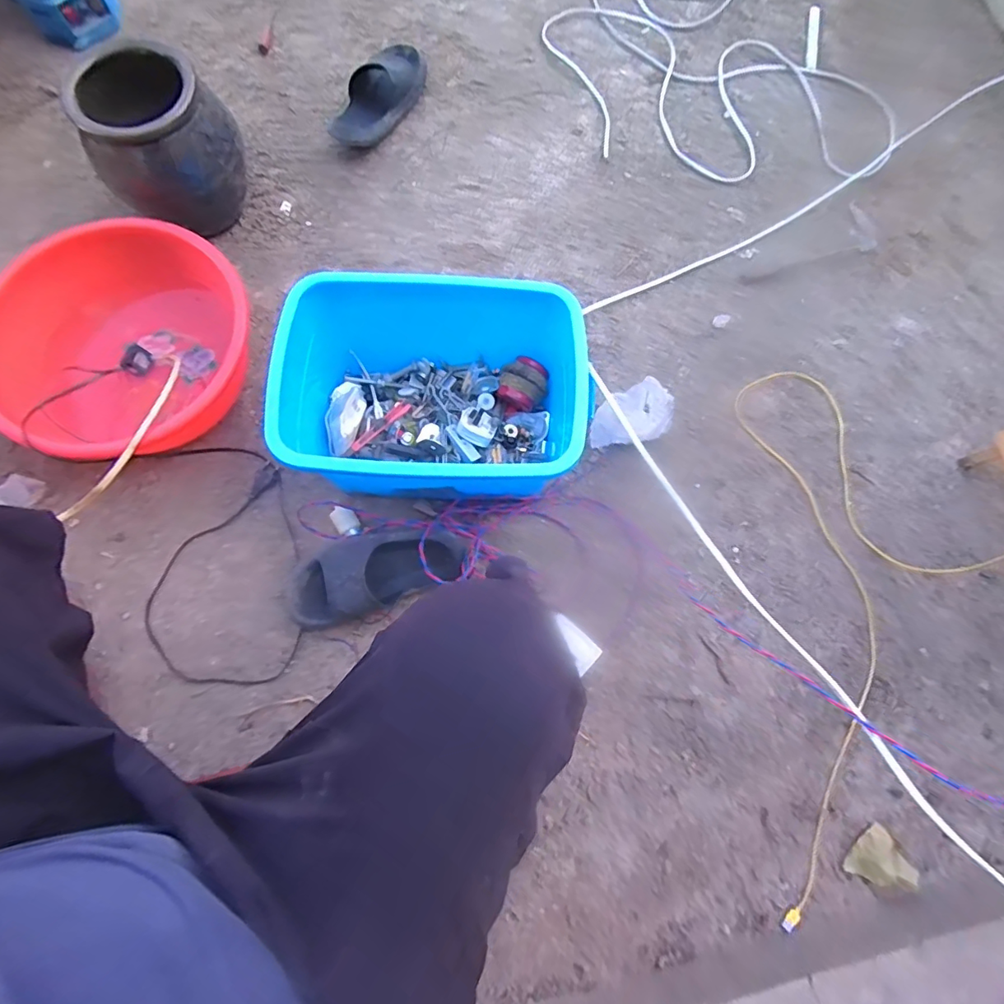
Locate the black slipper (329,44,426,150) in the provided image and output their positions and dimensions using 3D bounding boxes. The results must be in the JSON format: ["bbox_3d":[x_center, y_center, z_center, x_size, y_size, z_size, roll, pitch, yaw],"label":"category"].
[{"bbox_3d":[-0.247,-0.788,0.999,0.116,0.068,0.263,30,78,6],"label":"black slipper"}]

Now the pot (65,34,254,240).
[{"bbox_3d":[-0.557,-0.586,0.864,0.209,0.226,0.200,1,77,-3],"label":"pot"}]

